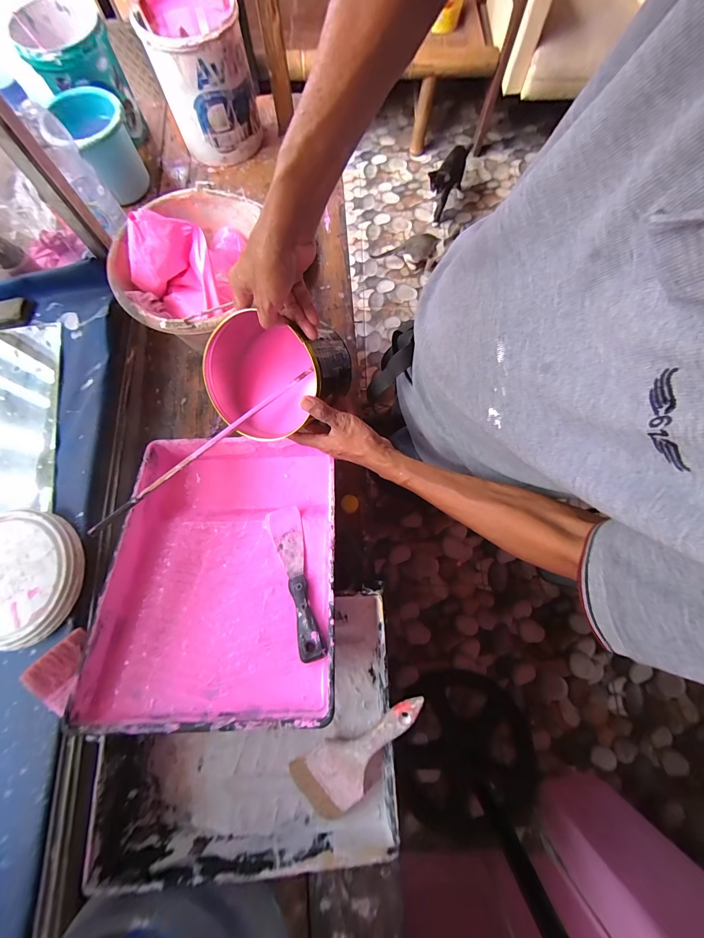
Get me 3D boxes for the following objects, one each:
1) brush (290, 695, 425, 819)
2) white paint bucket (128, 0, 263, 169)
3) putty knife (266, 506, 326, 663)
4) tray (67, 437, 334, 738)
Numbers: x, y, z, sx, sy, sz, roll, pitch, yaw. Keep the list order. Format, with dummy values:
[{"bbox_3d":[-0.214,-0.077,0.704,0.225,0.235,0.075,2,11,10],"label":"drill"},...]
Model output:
[{"bbox_3d":[0.012,0.343,0.394,0.195,0.012,0.073,-43,80,7],"label":"brush"},{"bbox_3d":[-0.294,-0.786,0.661,0.170,0.199,0.182,0,76,-1],"label":"white paint bucket"},{"bbox_3d":[-0.075,0.139,0.430,0.043,0.012,0.204,-17,52,-5],"label":"putty knife"},{"bbox_3d":[-0.166,0.115,0.432,0.284,0.072,0.360,-2,56,0],"label":"tray"}]

